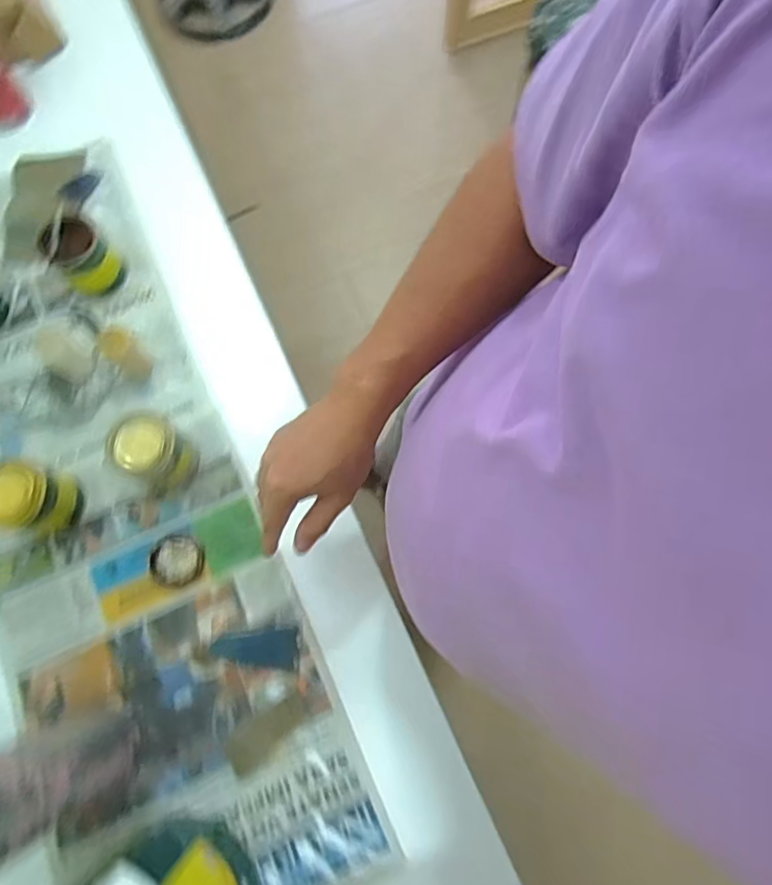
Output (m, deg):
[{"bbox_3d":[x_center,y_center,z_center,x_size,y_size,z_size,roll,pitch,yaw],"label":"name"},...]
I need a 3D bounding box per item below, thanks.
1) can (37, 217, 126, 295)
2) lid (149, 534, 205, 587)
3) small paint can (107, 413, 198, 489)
[{"bbox_3d":[-0.378,-0.235,0.643,0.068,0.074,0.068,0,74,0],"label":"can"},{"bbox_3d":[-0.236,0.133,0.587,0.055,0.012,0.056,0,74,0],"label":"lid"},{"bbox_3d":[-0.258,0.011,0.575,0.072,0.080,0.069,0,74,0],"label":"small paint can"}]

